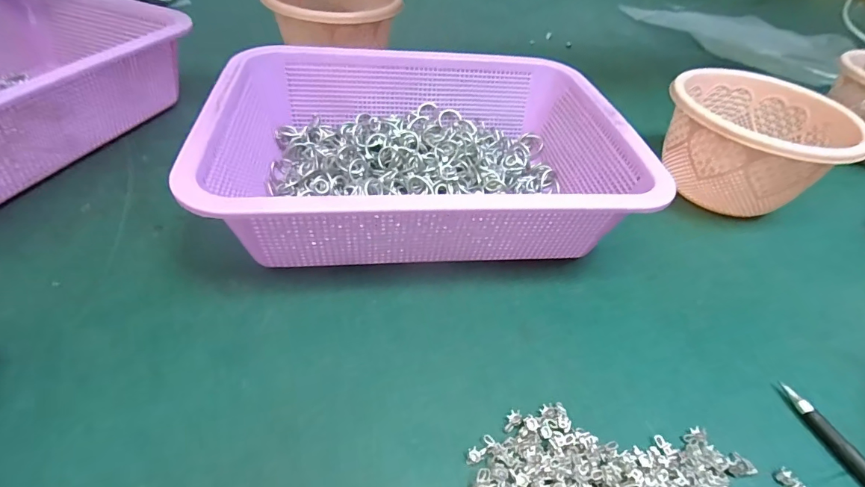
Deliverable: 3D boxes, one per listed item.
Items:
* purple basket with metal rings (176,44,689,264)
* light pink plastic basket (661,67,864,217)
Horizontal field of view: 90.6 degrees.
[{"bbox_3d":[-0.008,-0.067,0.336,0.290,0.081,0.216,-2,45,-9],"label":"purple basket with metal rings"},{"bbox_3d":[0.276,-0.085,0.386,0.133,0.088,0.133,27,48,19],"label":"light pink plastic basket"}]

